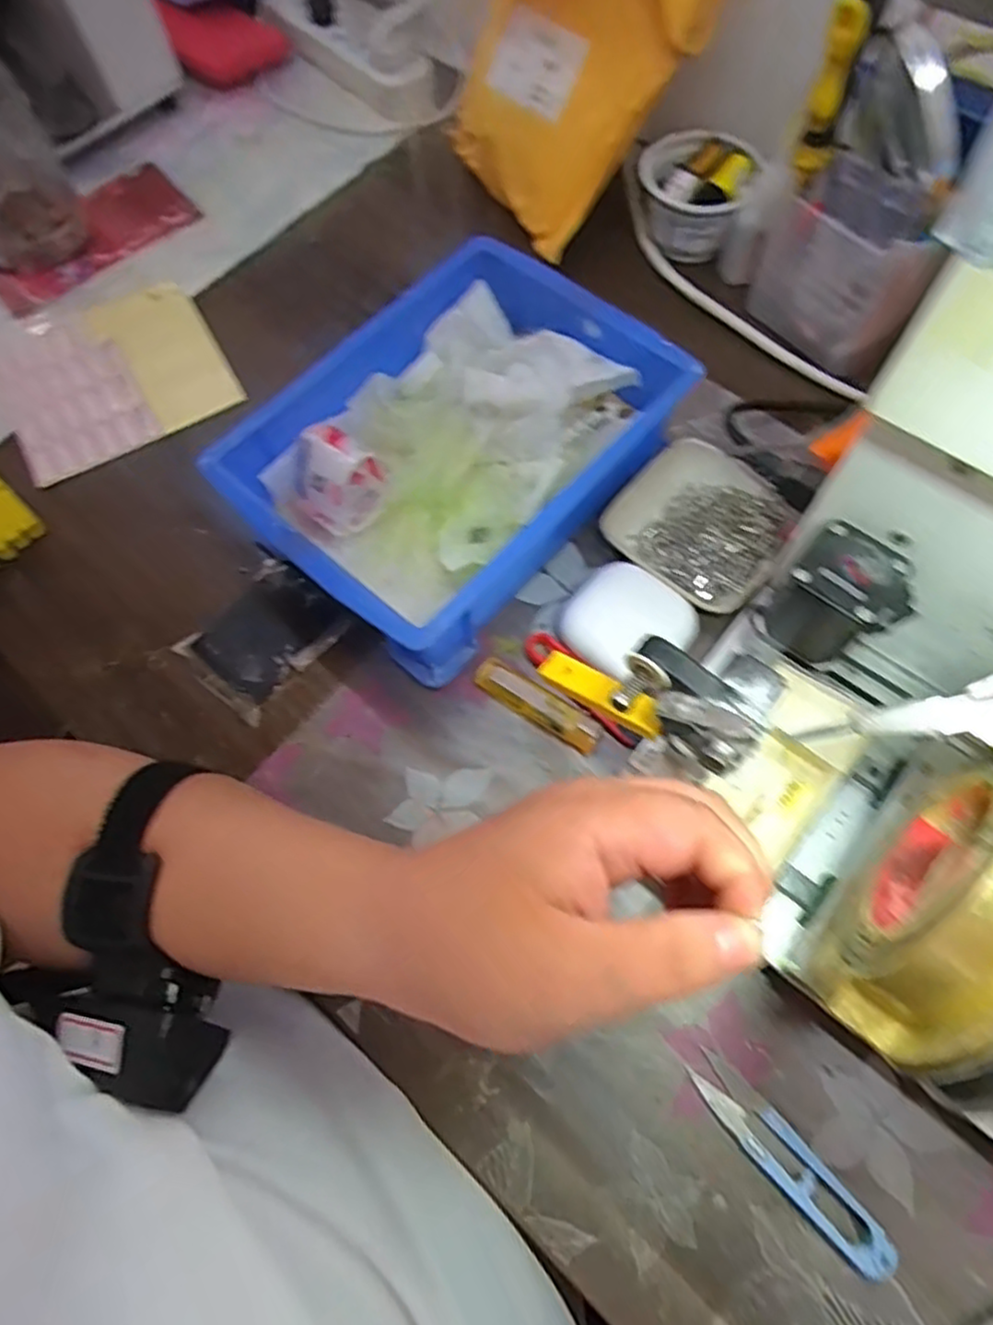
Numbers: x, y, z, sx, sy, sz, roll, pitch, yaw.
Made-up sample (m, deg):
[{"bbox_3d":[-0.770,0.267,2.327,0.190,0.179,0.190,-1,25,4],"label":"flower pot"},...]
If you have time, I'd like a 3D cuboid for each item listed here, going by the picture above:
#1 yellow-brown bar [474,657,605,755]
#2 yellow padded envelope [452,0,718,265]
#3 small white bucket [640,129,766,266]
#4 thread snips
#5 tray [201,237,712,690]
[{"bbox_3d":[0.024,0.024,0.409,0.078,0.012,0.019,31,72,14],"label":"yellow-brown bar"},{"bbox_3d":[0.051,-0.422,0.485,0.148,0.224,0.056,40,44,-3],"label":"yellow padded envelope"},{"bbox_3d":[0.144,-0.337,0.522,0.066,0.061,0.069,-1,68,2],"label":"small white bucket"},{"bbox_3d":[0.130,0.223,0.320,0.023,0.011,0.101,-40,72,-13],"label":"thread snips"},{"bbox_3d":[-0.023,-0.128,0.442,0.179,0.075,0.243,40,74,16],"label":"tray"}]

